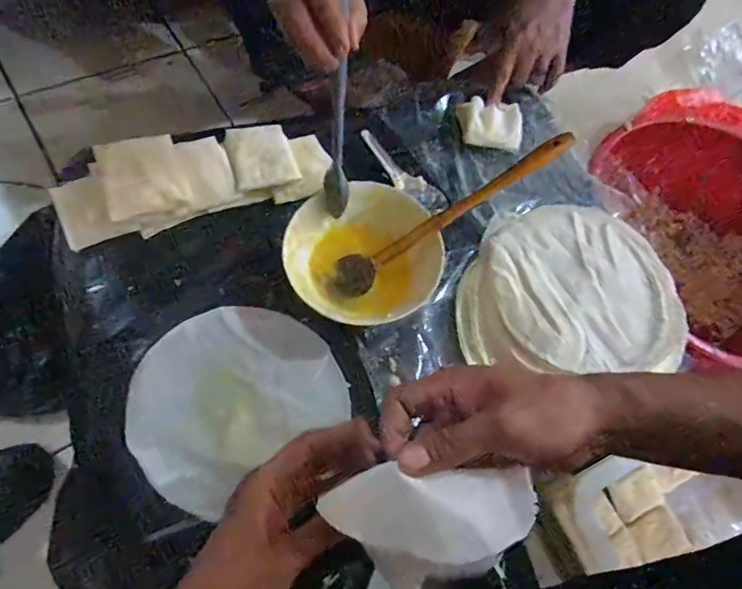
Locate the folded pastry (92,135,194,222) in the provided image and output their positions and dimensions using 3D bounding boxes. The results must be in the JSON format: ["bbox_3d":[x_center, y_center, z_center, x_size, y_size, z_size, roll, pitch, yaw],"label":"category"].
[{"bbox_3d":[-0.218,-0.113,0.447,0.069,0.017,0.074,-16,87,-14],"label":"folded pastry"}]

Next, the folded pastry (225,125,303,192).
[{"bbox_3d":[-0.118,-0.150,0.507,0.065,0.011,0.078,-16,70,-17],"label":"folded pastry"}]

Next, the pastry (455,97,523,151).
[{"bbox_3d":[0.153,-0.218,0.603,0.080,0.025,0.080,1,62,-3],"label":"pastry"}]

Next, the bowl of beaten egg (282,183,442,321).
[{"bbox_3d":[-0.008,-0.035,0.473,0.147,0.060,0.137,4,66,-9],"label":"bowl of beaten egg"}]

